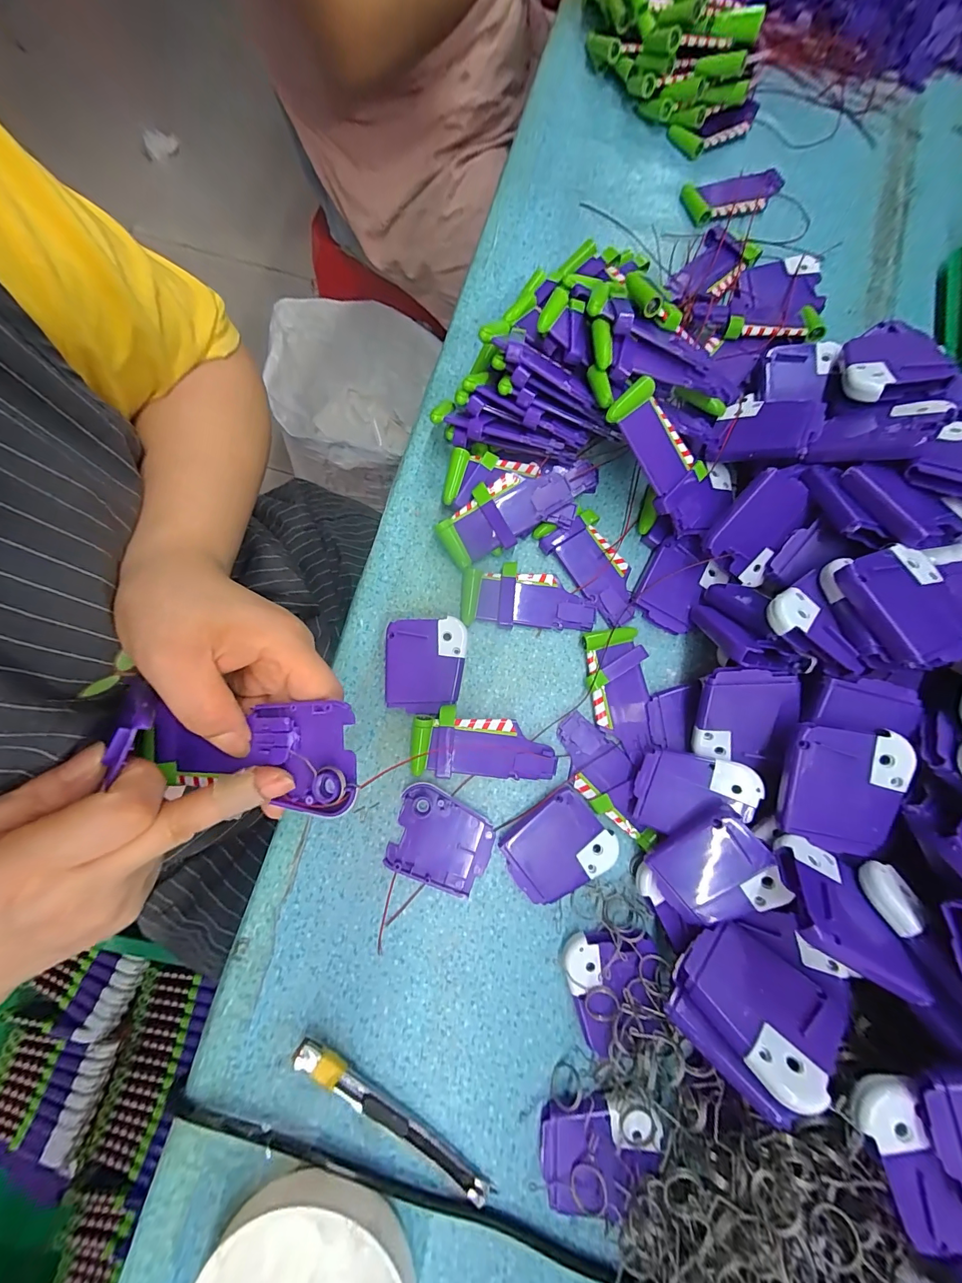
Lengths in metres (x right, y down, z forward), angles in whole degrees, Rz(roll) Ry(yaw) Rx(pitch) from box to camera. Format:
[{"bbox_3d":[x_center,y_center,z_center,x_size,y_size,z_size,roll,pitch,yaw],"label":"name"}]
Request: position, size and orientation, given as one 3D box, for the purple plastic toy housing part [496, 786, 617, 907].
[{"bbox_3d":[0.046,0.126,0.256,0.060,0.010,0.050,-37,81,-6],"label":"purple plastic toy housing part"}]

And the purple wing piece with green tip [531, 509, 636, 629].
[{"bbox_3d":[0.078,-0.052,0.289,0.042,0.008,0.085,-33,81,-6],"label":"purple wing piece with green tip"}]

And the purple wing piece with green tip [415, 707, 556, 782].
[{"bbox_3d":[0.002,0.065,0.265,0.088,0.007,0.042,3,94,-4],"label":"purple wing piece with green tip"}]

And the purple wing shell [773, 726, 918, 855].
[{"bbox_3d":[0.182,0.073,0.215,0.049,0.016,0.061,12,94,12],"label":"purple wing shell"}]

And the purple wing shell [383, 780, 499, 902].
[{"bbox_3d":[-0.025,0.123,0.260,0.061,0.006,0.052,25,80,5],"label":"purple wing shell"}]

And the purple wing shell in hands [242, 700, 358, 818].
[{"bbox_3d":[-0.087,0.056,0.202,0.056,0.012,0.050,1,79,0],"label":"purple wing shell in hands"}]

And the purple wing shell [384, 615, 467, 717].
[{"bbox_3d":[-0.037,0.016,0.276,0.051,0.013,0.061,2,79,1],"label":"purple wing shell"}]

